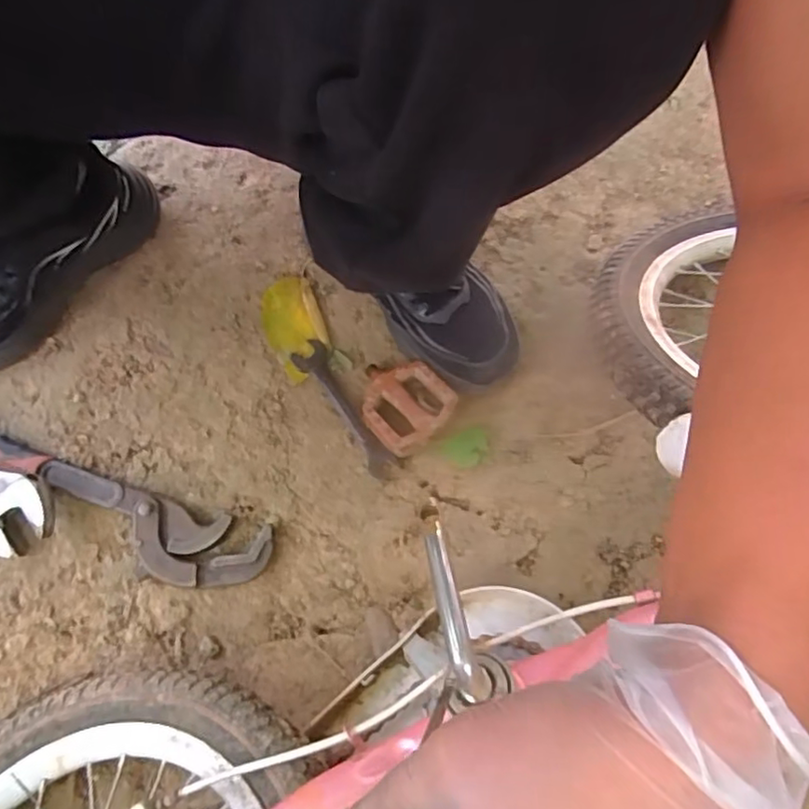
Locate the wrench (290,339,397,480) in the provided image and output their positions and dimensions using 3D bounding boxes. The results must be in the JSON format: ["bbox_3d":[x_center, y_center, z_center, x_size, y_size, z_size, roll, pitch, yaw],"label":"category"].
[{"bbox_3d":[-0.057,0.002,0.564,0.033,0.011,0.155,-32,74,-13],"label":"wrench"}]

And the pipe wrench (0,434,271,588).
[{"bbox_3d":[-0.276,0.088,0.516,0.326,0.026,0.064,18,70,4],"label":"pipe wrench"}]

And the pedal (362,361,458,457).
[{"bbox_3d":[-0.003,-0.003,0.553,0.075,0.035,0.088,-39,76,-14],"label":"pedal"}]

